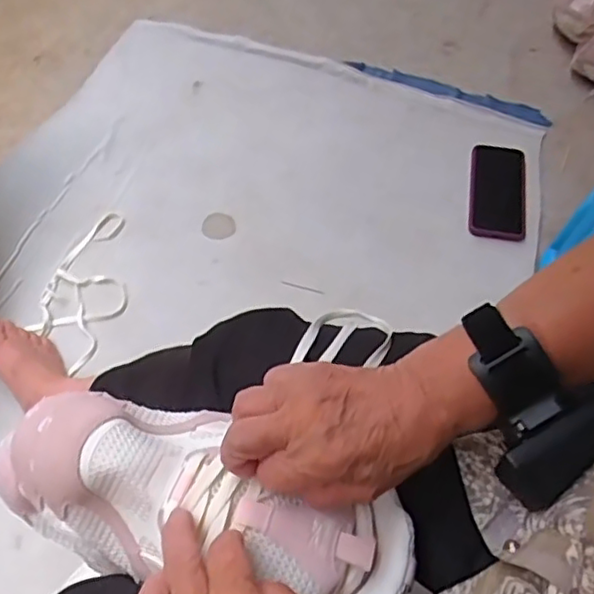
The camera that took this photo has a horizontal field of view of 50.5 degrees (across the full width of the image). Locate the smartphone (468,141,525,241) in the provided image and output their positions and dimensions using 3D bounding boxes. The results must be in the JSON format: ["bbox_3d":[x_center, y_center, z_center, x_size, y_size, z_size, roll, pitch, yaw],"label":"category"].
[{"bbox_3d":[0.305,-0.165,0.961,0.087,0.014,0.172,13,64,-1],"label":"smartphone"}]

